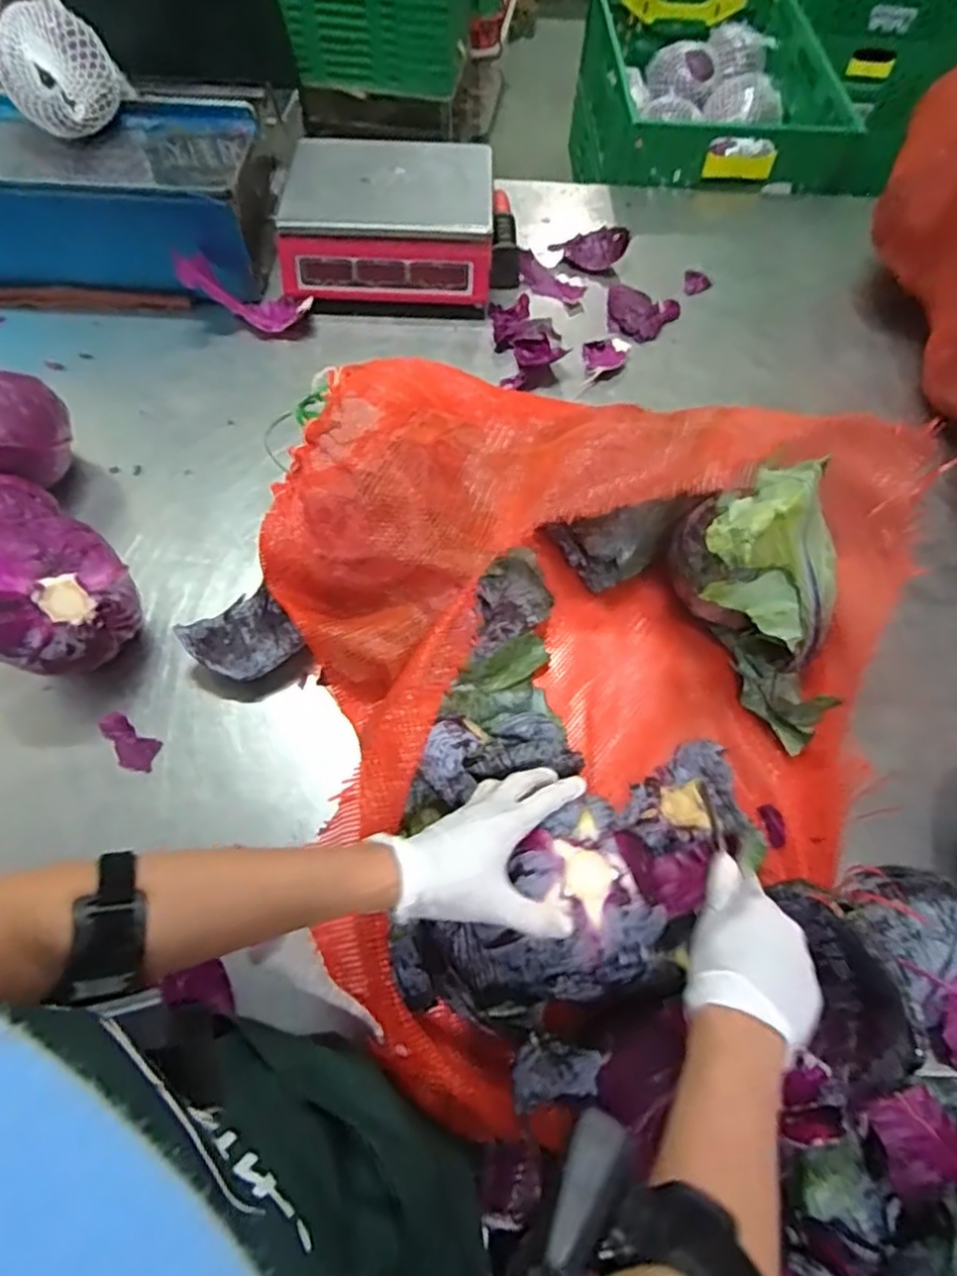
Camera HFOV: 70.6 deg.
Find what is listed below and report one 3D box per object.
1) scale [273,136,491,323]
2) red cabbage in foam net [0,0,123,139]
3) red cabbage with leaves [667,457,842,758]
[{"bbox_3d":[-0.133,-0.615,1.006,0.304,0.118,0.259,-2,62,-3],"label":"scale"},{"bbox_3d":[-0.518,-0.696,0.840,0.130,0.111,0.116,-22,65,-13],"label":"red cabbage in foam net"},{"bbox_3d":[0.279,-0.028,0.656,0.144,0.191,0.229,-2,62,-3],"label":"red cabbage with leaves"}]

